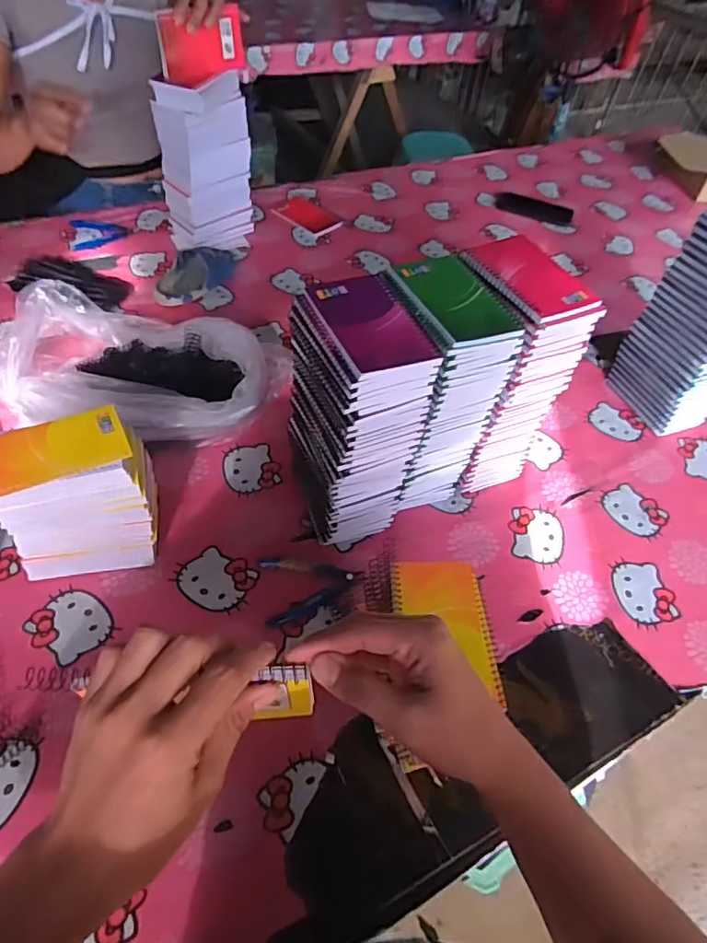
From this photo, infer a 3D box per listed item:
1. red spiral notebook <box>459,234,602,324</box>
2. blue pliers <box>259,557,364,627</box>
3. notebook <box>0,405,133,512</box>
[{"bbox_3d":[0.180,-0.199,0.567,0.084,0.013,0.125,-21,57,-21],"label":"red spiral notebook"},{"bbox_3d":[-0.049,0.124,0.641,0.109,0.009,0.078,-9,53,-12],"label":"blue pliers"},{"bbox_3d":[-0.284,-0.014,0.523,0.135,0.015,0.088,-17,56,-18],"label":"notebook"}]

